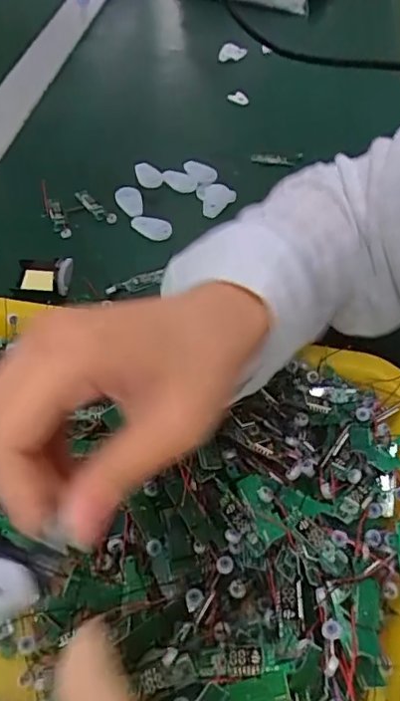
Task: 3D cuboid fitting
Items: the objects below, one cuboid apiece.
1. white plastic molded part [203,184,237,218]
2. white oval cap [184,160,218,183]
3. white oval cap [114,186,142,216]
[{"bbox_3d":[0.018,-0.135,0.507,0.028,0.008,0.040,8,50,2],"label":"white plastic molded part"},{"bbox_3d":[0.000,-0.166,0.525,0.032,0.008,0.023,21,52,13],"label":"white oval cap"},{"bbox_3d":[-0.062,-0.131,0.492,0.023,0.010,0.034,-7,51,-5],"label":"white oval cap"}]

